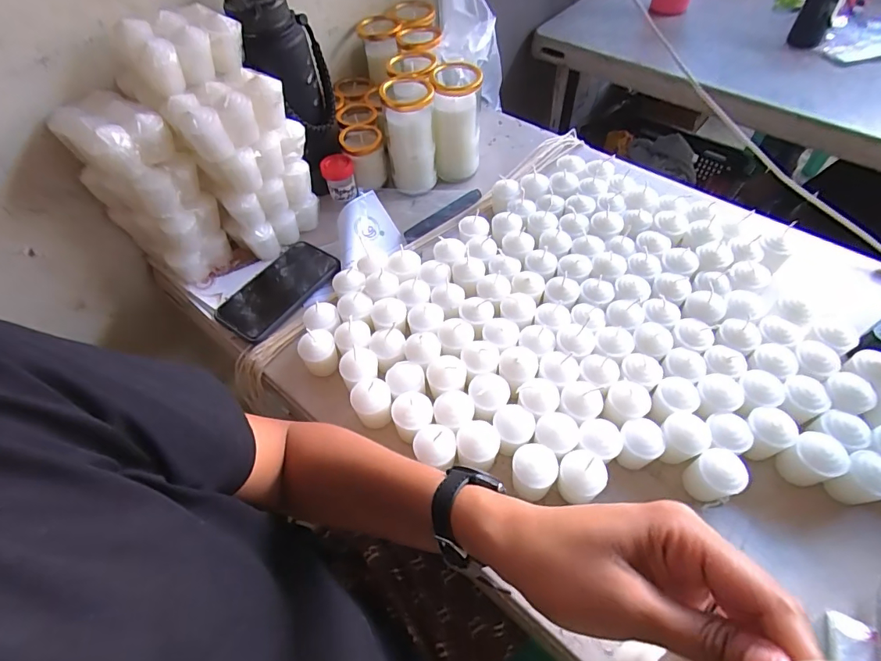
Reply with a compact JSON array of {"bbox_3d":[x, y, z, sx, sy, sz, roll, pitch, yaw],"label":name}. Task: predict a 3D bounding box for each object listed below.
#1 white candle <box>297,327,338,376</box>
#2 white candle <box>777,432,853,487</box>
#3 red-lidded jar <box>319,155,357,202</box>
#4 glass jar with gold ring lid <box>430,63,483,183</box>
[{"bbox_3d":[-0.131,0.023,0.478,0.036,0.046,0.036,-2,56,3],"label":"white candle"},{"bbox_3d":[0.330,0.117,0.397,0.039,0.052,0.038,-26,58,-13],"label":"white candle"},{"bbox_3d":[-0.143,-0.214,0.630,0.043,0.054,0.042,-2,56,3],"label":"red-lidded jar"},{"bbox_3d":[0.022,-0.294,0.640,0.064,0.140,0.074,-3,54,-1],"label":"glass jar with gold ring lid"}]

